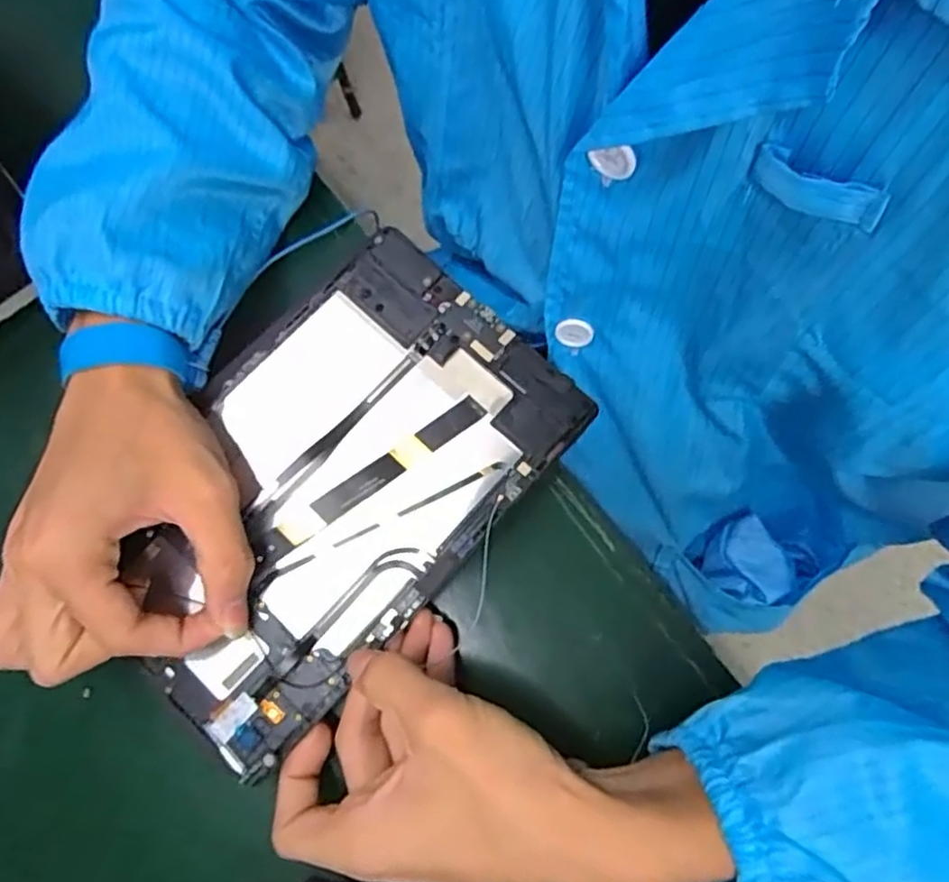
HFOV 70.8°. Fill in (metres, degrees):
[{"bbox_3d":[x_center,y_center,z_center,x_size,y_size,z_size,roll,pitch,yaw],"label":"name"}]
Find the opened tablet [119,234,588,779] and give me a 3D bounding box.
[{"bbox_3d":[-0.074,0.018,0.326,0.151,0.015,0.236,42,81,10],"label":"opened tablet"}]

